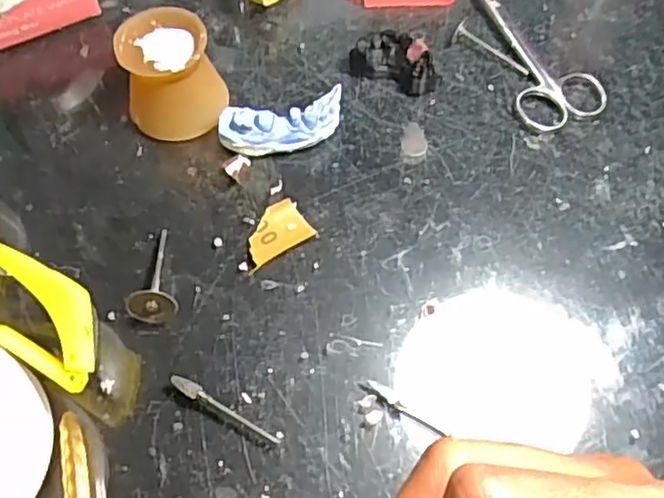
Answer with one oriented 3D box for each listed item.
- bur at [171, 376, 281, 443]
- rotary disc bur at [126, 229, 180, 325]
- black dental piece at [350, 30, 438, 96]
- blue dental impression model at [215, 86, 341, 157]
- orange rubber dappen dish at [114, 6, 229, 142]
[{"bbox_3d":[-0.045,0.067,0.277,0.051,0.005,0.006,27,65,14],"label":"bur"},{"bbox_3d":[-0.080,0.012,0.307,0.021,0.018,0.047,-5,49,-2],"label":"rotary disc bur"},{"bbox_3d":[0.034,-0.101,0.358,0.046,0.023,0.016,23,64,12],"label":"black dental piece"},{"bbox_3d":[-0.024,-0.062,0.339,0.064,0.022,0.022,-17,63,-9],"label":"blue dental impression model"},{"bbox_3d":[-0.080,-0.087,0.340,0.048,0.046,0.047,0,61,0],"label":"orange rubber dappen dish"}]

